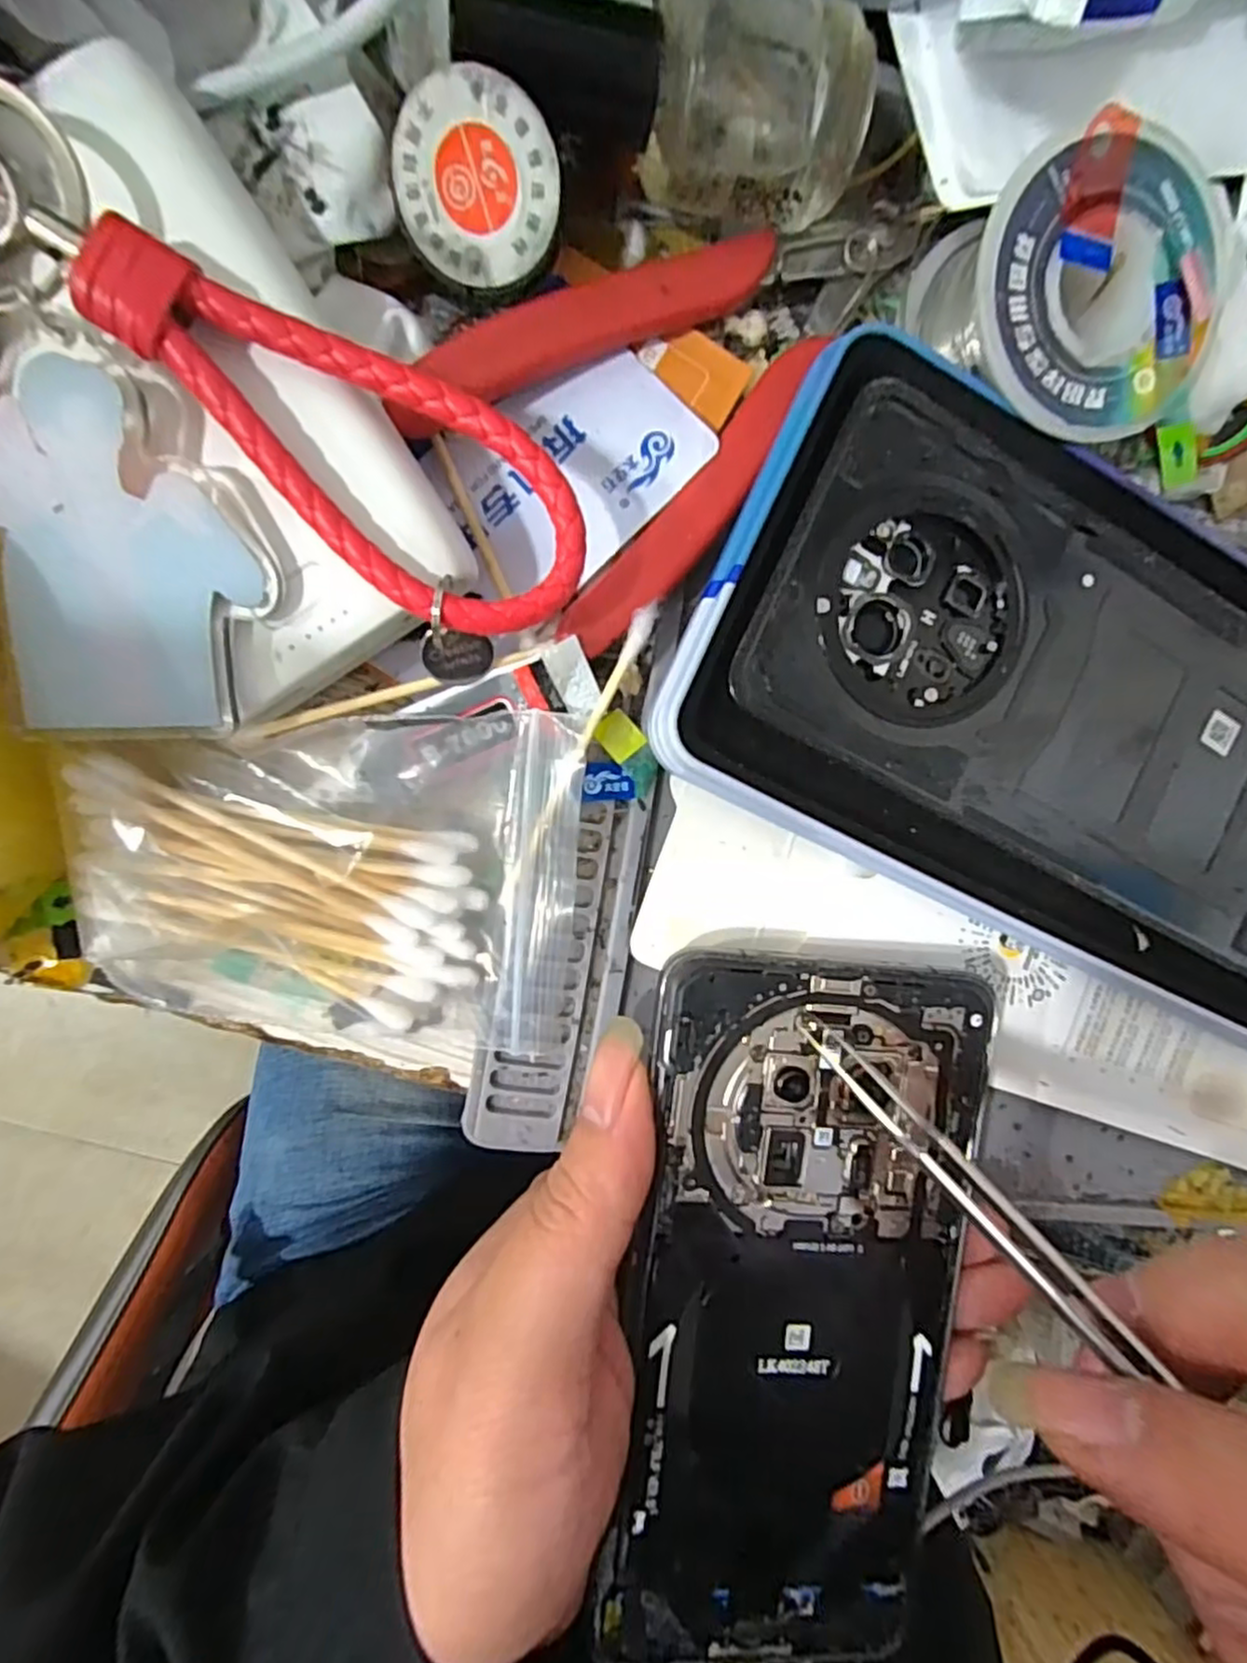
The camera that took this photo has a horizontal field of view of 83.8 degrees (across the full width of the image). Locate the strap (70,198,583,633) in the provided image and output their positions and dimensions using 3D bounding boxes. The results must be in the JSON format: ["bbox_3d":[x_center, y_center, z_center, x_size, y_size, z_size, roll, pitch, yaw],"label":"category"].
[{"bbox_3d":[-0.046,-0.066,0.119,0.085,0.013,0.037,28,90,-9],"label":"strap"}]

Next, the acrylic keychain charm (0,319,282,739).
[{"bbox_3d":[-0.087,-0.048,0.118,0.045,0.004,0.062,-11,108,-10],"label":"acrylic keychain charm"}]

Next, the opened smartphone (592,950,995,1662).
[{"bbox_3d":[0.039,0.105,0.151,0.072,0.005,0.156,3,93,-9],"label":"opened smartphone"}]

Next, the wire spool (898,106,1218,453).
[{"bbox_3d":[0.091,-0.106,0.137,0.054,0.017,0.053,-1,94,-8],"label":"wire spool"}]

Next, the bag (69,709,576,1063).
[{"bbox_3d":[-0.060,0.011,0.148,0.093,0.020,0.076,6,93,-9],"label":"bag"}]

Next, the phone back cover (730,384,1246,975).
[{"bbox_3d":[0.104,-0.028,0.157,0.158,0.011,0.073,25,90,-9],"label":"phone back cover"}]

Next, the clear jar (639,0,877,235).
[{"bbox_3d":[0.026,-0.137,0.135,0.041,0.023,0.030,4,93,-9],"label":"clear jar"}]

